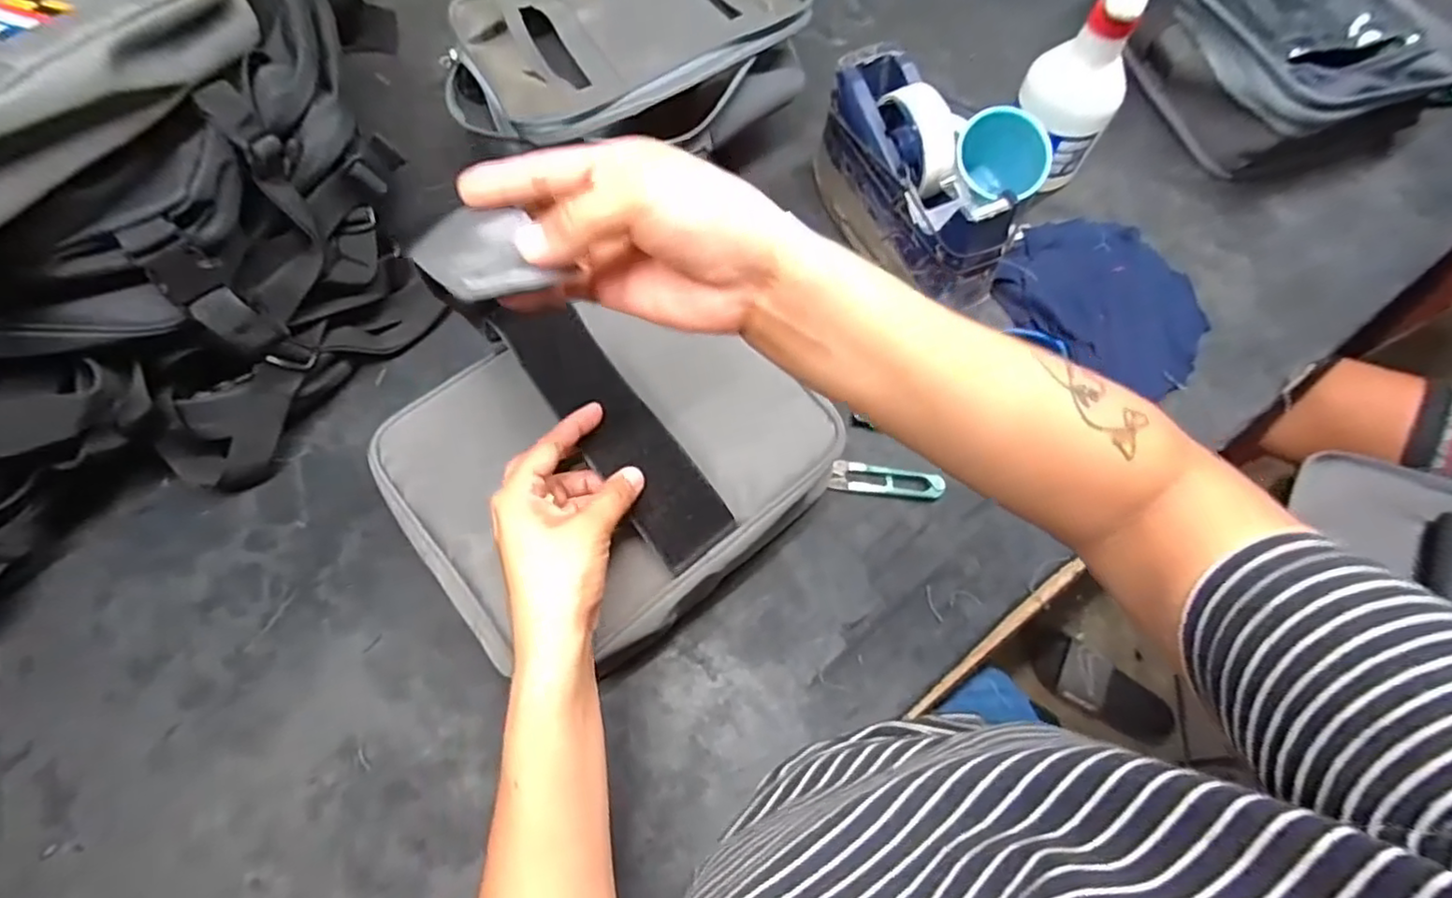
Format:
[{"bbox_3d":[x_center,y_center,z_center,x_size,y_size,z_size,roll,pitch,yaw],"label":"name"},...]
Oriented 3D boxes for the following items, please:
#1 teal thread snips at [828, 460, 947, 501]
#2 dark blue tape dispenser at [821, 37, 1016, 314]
[{"bbox_3d":[0.122,0.024,0.486,0.082,0.011,0.023,10,69,4],"label":"teal thread snips"},{"bbox_3d":[0.145,-0.208,0.521,0.070,0.118,0.205,-21,70,-8],"label":"dark blue tape dispenser"}]

